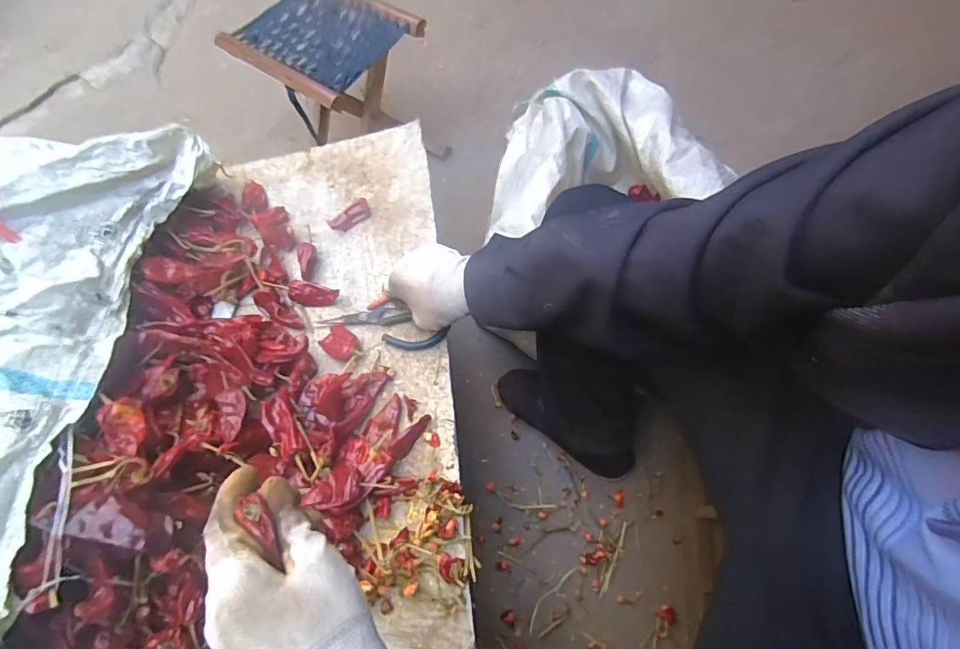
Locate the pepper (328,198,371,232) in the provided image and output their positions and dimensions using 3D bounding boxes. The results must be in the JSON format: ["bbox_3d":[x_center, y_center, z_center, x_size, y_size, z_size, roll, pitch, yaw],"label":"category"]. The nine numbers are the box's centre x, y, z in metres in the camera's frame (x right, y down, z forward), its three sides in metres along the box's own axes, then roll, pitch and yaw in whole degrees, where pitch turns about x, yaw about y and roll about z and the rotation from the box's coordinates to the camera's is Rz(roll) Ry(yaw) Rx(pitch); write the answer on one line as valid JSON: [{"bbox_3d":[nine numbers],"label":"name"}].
[{"bbox_3d":[-0.182,-0.152,0.685,0.059,0.019,0.023,-31,66,-9],"label":"pepper"}]

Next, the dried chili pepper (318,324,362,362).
[{"bbox_3d":[-0.172,0.025,0.605,0.055,0.022,0.038,39,73,21],"label":"dried chili pepper"}]

